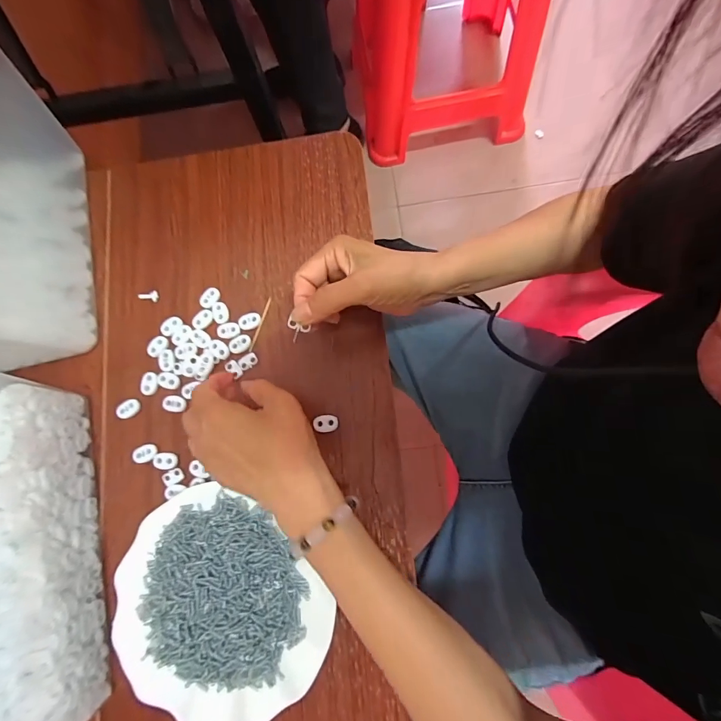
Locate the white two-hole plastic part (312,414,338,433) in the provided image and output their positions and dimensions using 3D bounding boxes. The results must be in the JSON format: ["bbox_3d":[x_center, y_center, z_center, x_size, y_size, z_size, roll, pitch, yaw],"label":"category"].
[{"bbox_3d":[-0.033,0.059,0.358,0.023,0.004,0.015,-5,79,4],"label":"white two-hole plastic part"}]

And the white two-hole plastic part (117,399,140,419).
[{"bbox_3d":[-0.230,0.047,0.377,0.023,0.004,0.016,-32,79,-2],"label":"white two-hole plastic part"}]

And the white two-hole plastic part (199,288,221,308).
[{"bbox_3d":[-0.155,-0.065,0.394,0.017,0.005,0.023,25,82,8],"label":"white two-hole plastic part"}]

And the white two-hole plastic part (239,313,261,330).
[{"bbox_3d":[-0.111,-0.039,0.382,0.022,0.004,0.015,-9,79,3],"label":"white two-hole plastic part"}]

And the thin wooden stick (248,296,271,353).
[{"bbox_3d":[-0.100,-0.037,0.383,0.004,0.004,0.057,18,81,8],"label":"thin wooden stick"}]

